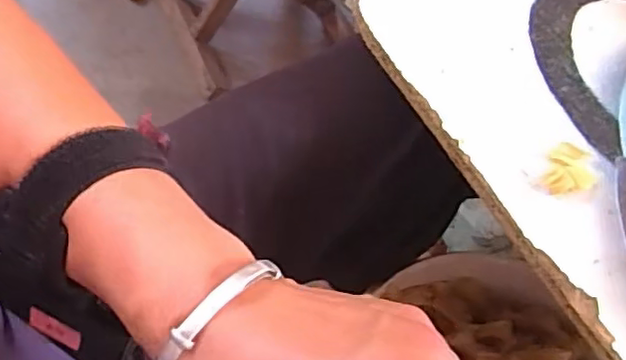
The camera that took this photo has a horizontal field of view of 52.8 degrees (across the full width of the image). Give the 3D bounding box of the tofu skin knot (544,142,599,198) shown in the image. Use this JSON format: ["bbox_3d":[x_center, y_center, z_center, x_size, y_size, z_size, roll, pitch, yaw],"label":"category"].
[{"bbox_3d":[0.141,-0.005,0.341,0.026,0.010,0.030,15,64,5],"label":"tofu skin knot"}]

